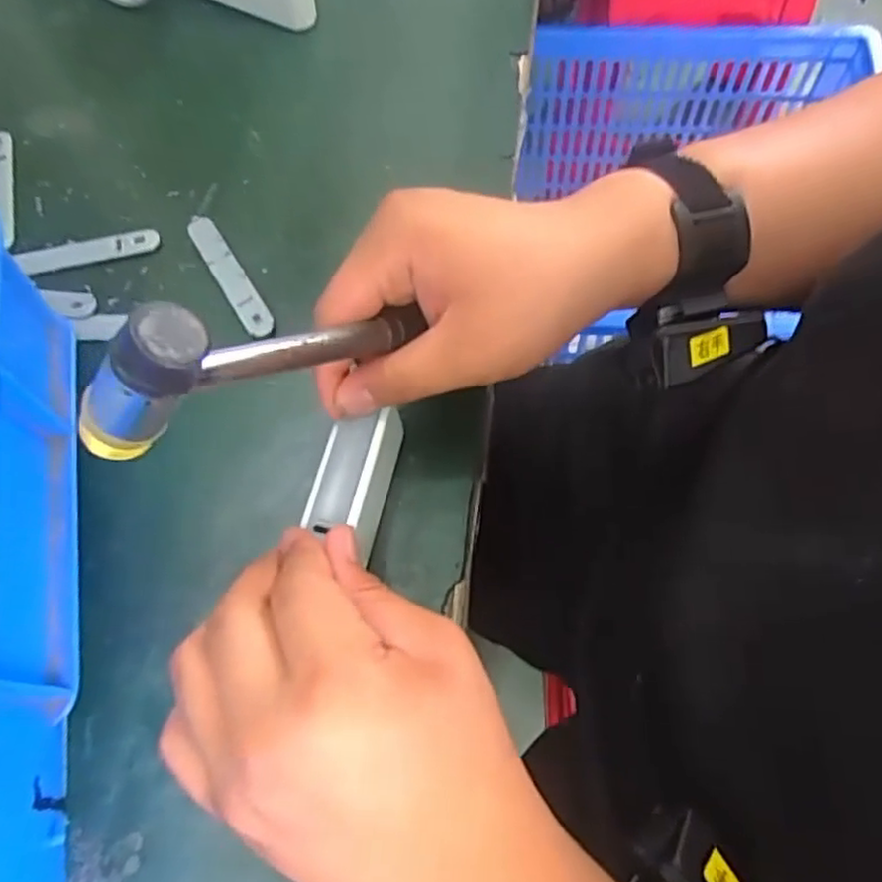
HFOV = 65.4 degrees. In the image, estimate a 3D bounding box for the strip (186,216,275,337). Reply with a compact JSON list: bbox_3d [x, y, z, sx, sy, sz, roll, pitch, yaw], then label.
[{"bbox_3d":[-0.119,-0.094,0.385,0.015,0.006,0.095,-31,68,-9],"label":"strip"}]

